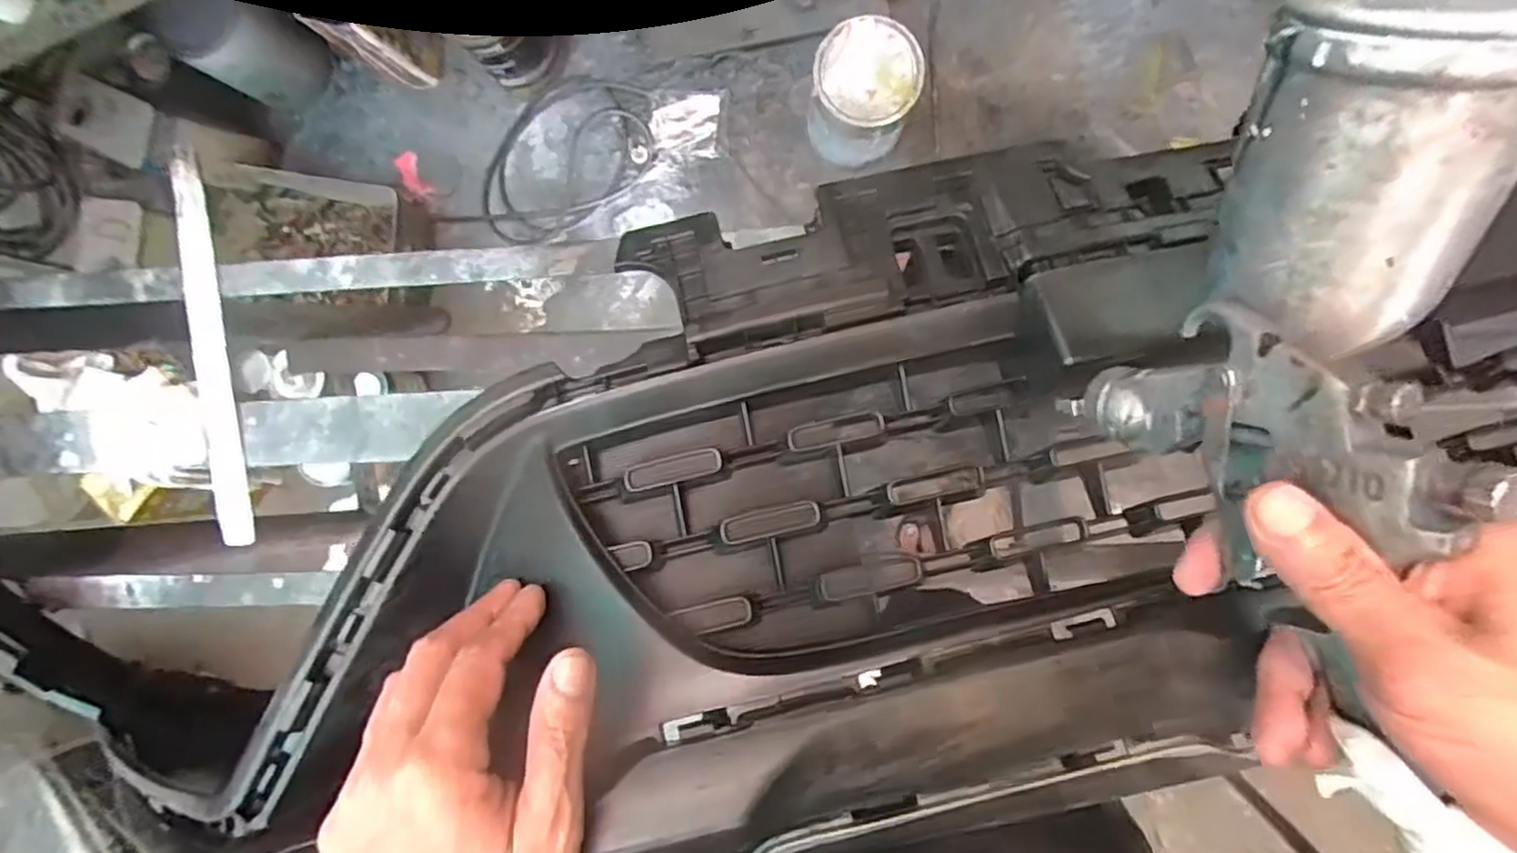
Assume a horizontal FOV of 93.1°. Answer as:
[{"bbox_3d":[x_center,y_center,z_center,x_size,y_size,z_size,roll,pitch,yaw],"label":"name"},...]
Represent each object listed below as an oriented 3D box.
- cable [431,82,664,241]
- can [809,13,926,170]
[{"bbox_3d":[-0.363,-0.459,1.273,0.407,0.031,0.228,-42,83,1],"label":"cable"},{"bbox_3d":[0.160,-0.501,1.103,0.158,0.166,0.153,0,86,5],"label":"can"}]

